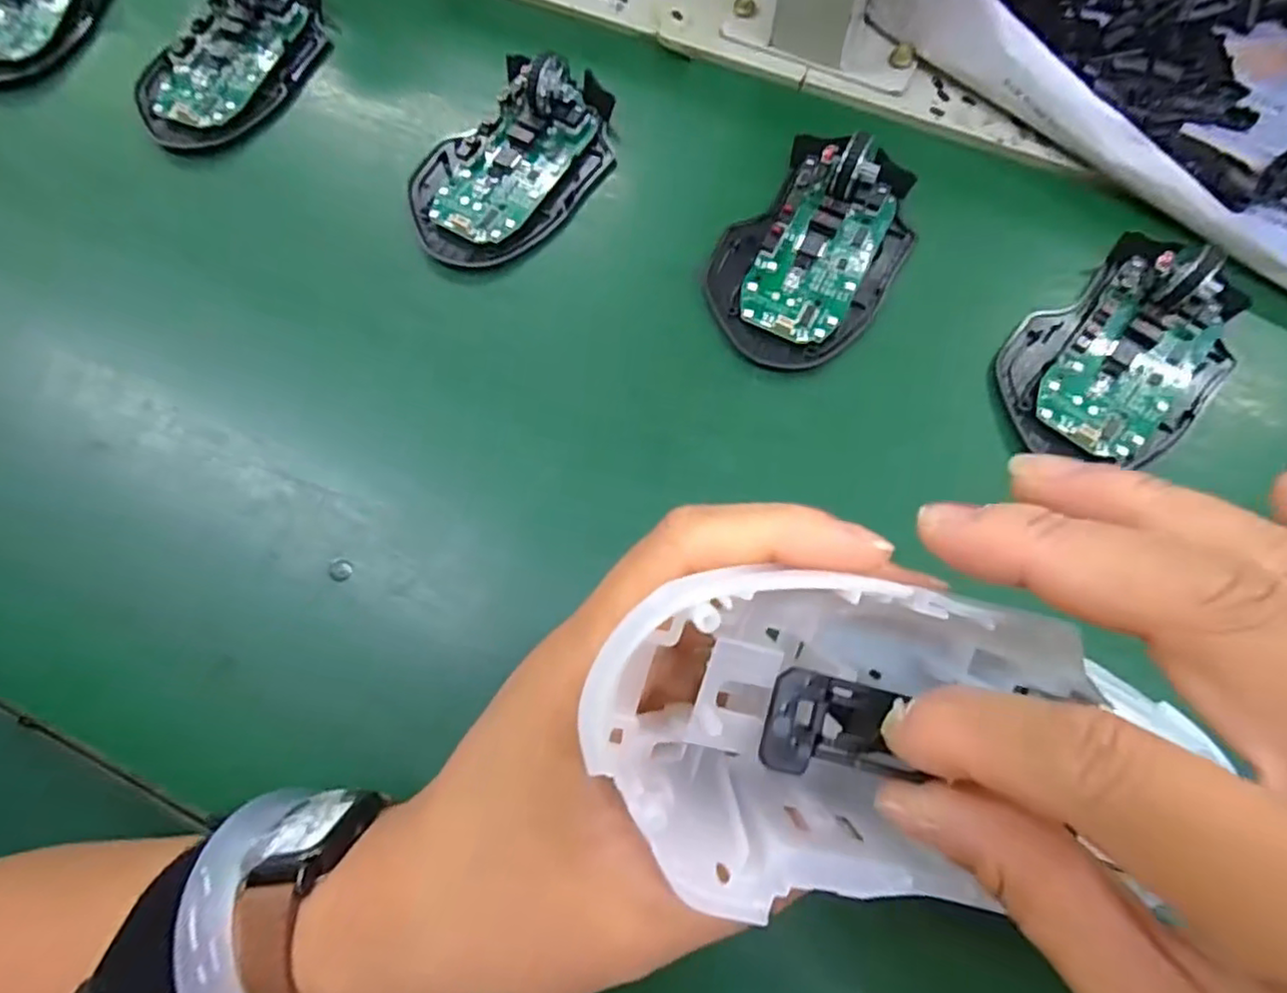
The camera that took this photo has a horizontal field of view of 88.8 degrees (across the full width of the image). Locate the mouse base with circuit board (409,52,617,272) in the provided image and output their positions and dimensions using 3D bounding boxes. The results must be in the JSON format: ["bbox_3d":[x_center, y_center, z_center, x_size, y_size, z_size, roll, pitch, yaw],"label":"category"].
[{"bbox_3d":[-0.059,-0.156,0.299,0.067,0.029,0.112,35,73,16],"label":"mouse base with circuit board"}]

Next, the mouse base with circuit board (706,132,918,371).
[{"bbox_3d":[0.075,-0.109,0.281,0.071,0.030,0.109,34,72,15],"label":"mouse base with circuit board"}]

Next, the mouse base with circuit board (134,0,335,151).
[{"bbox_3d":[-0.199,-0.218,0.322,0.060,0.026,0.111,28,71,14],"label":"mouse base with circuit board"}]

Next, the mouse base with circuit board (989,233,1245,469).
[{"bbox_3d":[0.196,-0.059,0.261,0.106,0.026,0.072,-40,71,-14],"label":"mouse base with circuit board"}]

